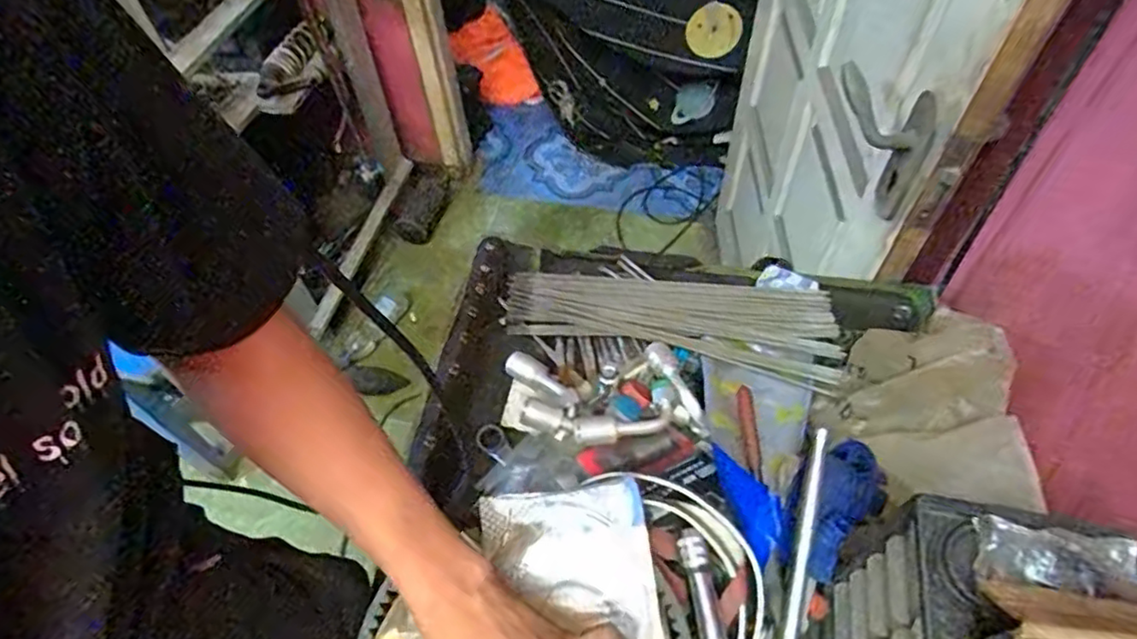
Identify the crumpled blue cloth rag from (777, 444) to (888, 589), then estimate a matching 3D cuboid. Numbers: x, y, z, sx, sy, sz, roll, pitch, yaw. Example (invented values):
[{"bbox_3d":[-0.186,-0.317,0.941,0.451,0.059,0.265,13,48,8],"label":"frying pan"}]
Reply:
[{"bbox_3d":[0.221,0.152,0.538,0.063,0.056,0.116,37,63,27],"label":"crumpled blue cloth rag"}]

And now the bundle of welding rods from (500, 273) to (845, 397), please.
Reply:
[{"bbox_3d":[0.102,-0.002,0.697,0.349,0.017,0.113,7,54,9],"label":"bundle of welding rods"}]

